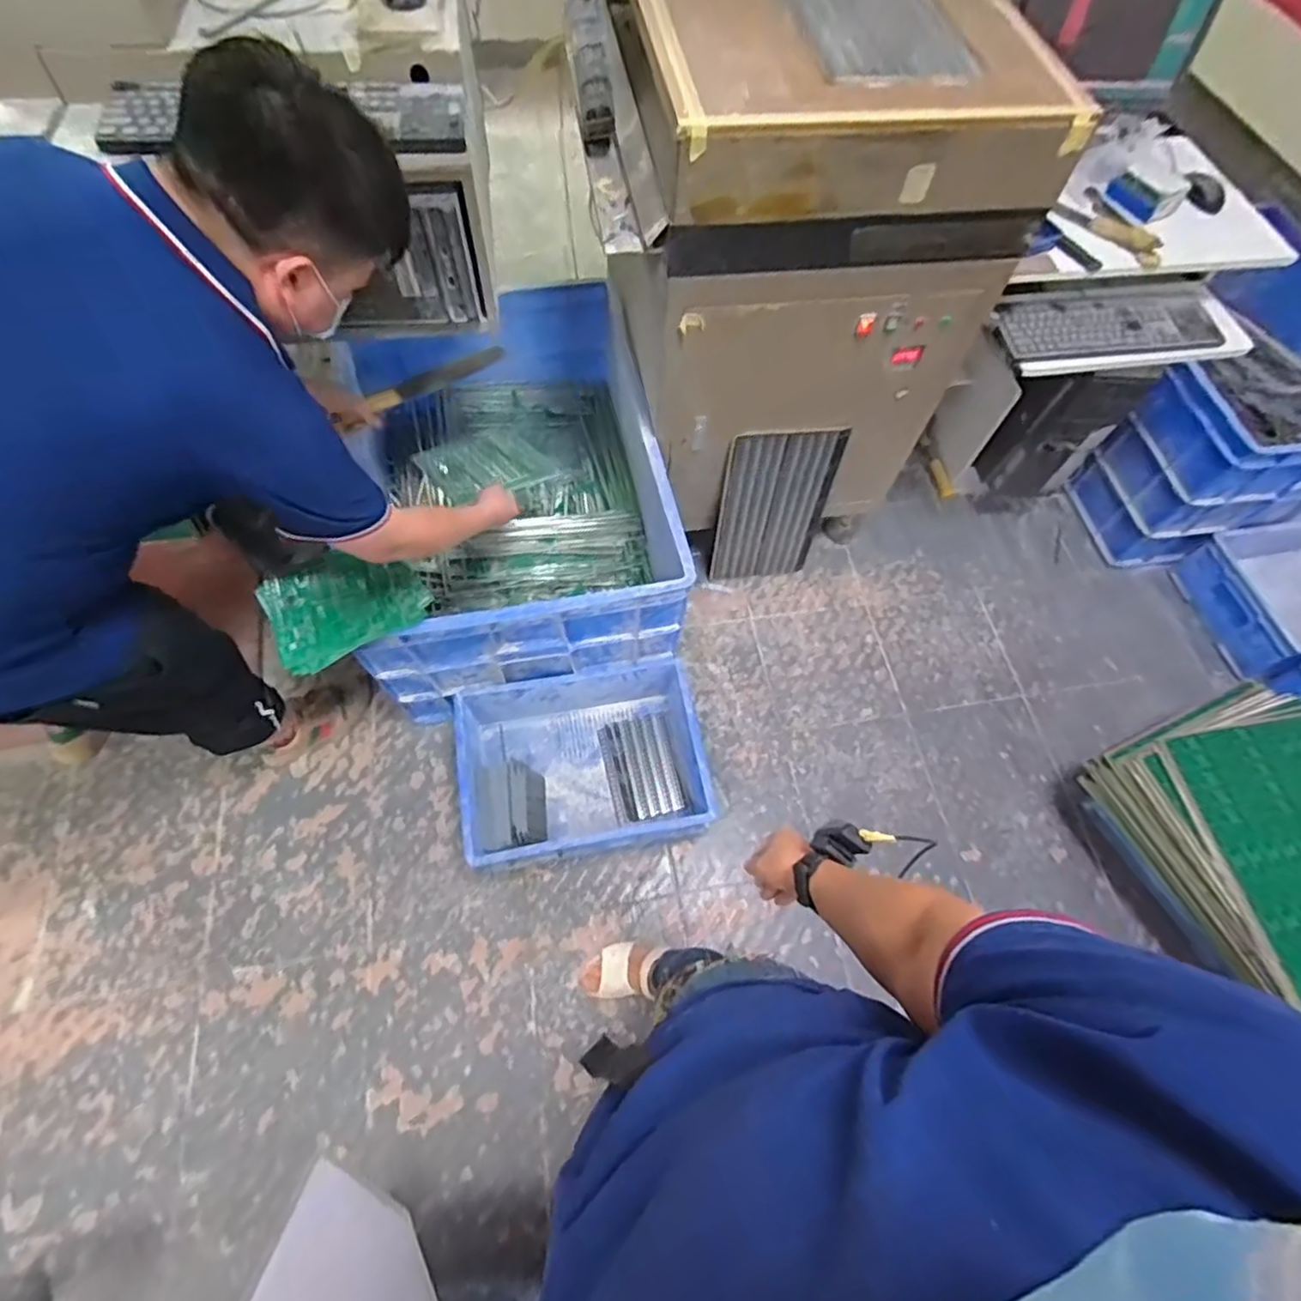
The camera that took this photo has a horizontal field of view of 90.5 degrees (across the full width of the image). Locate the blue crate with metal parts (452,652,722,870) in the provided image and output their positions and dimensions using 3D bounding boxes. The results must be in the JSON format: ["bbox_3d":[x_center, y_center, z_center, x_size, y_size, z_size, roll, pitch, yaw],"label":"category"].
[{"bbox_3d":[-0.141,0.236,1.358,0.493,0.162,0.363,-9,66,-11],"label":"blue crate with metal parts"}]

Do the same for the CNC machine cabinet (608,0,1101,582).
[{"bbox_3d":[0.260,-0.806,1.384,0.670,0.906,0.875,-4,66,-9],"label":"CNC machine cabinet"}]

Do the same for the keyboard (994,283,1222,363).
[{"bbox_3d":[0.882,-0.622,1.224,0.451,0.028,0.191,-10,66,-7],"label":"keyboard"}]

